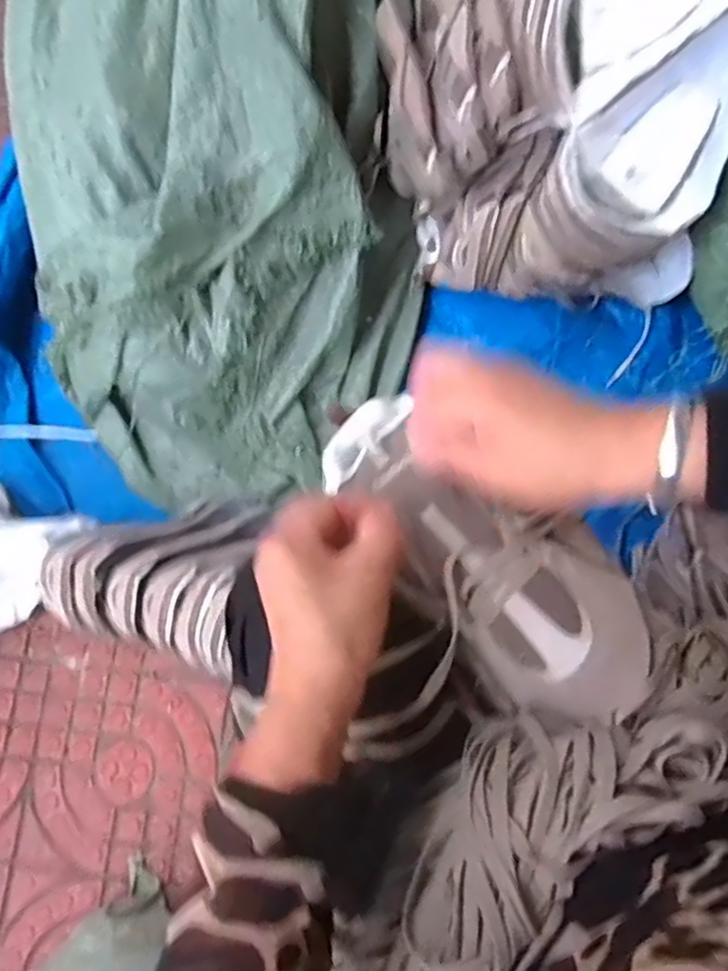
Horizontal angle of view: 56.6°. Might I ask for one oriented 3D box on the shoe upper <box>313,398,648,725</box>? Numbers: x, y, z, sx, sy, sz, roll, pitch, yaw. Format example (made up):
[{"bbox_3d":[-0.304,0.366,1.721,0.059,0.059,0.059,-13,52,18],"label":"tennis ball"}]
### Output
[{"bbox_3d":[0.075,0.038,0.414,0.103,0.082,0.224,-43,72,-9],"label":"shoe upper"}]

